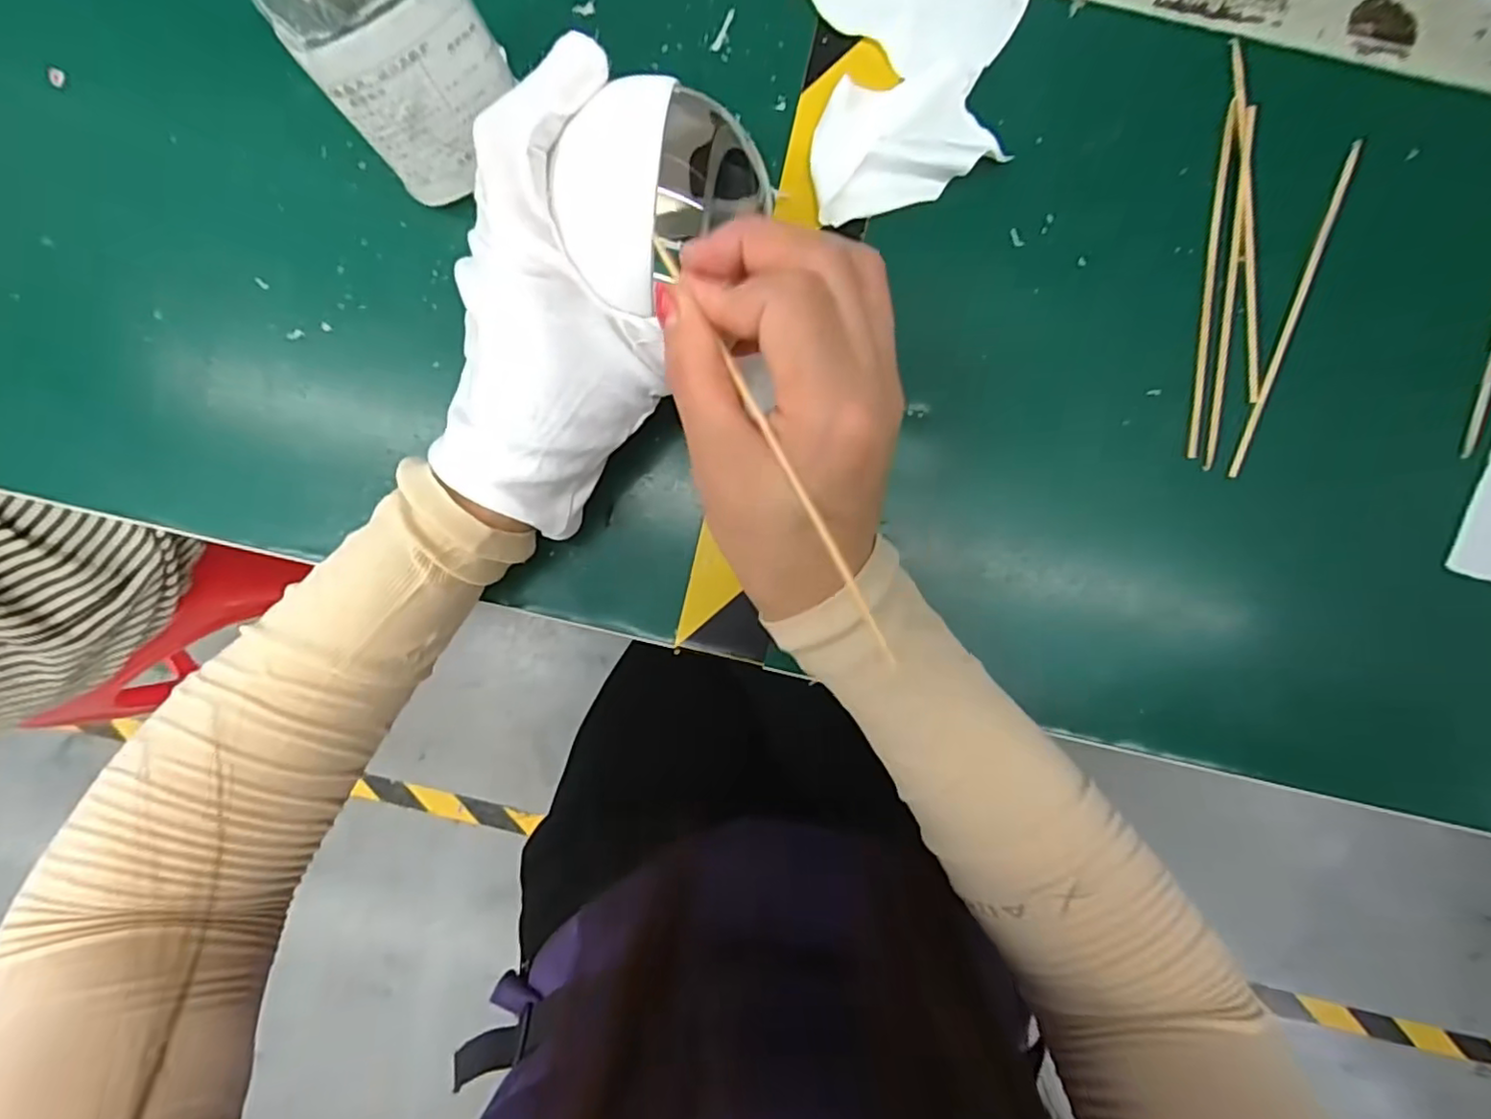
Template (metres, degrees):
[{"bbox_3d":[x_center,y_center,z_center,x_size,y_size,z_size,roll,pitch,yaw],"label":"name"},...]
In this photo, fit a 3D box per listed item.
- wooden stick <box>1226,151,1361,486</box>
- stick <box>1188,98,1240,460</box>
[{"bbox_3d":[0.228,-0.103,0.267,0.006,0.006,0.145,22,89,1],"label":"wooden stick"},{"bbox_3d":[0.193,-0.116,0.267,0.006,0.006,0.146,7,89,0],"label":"stick"}]

